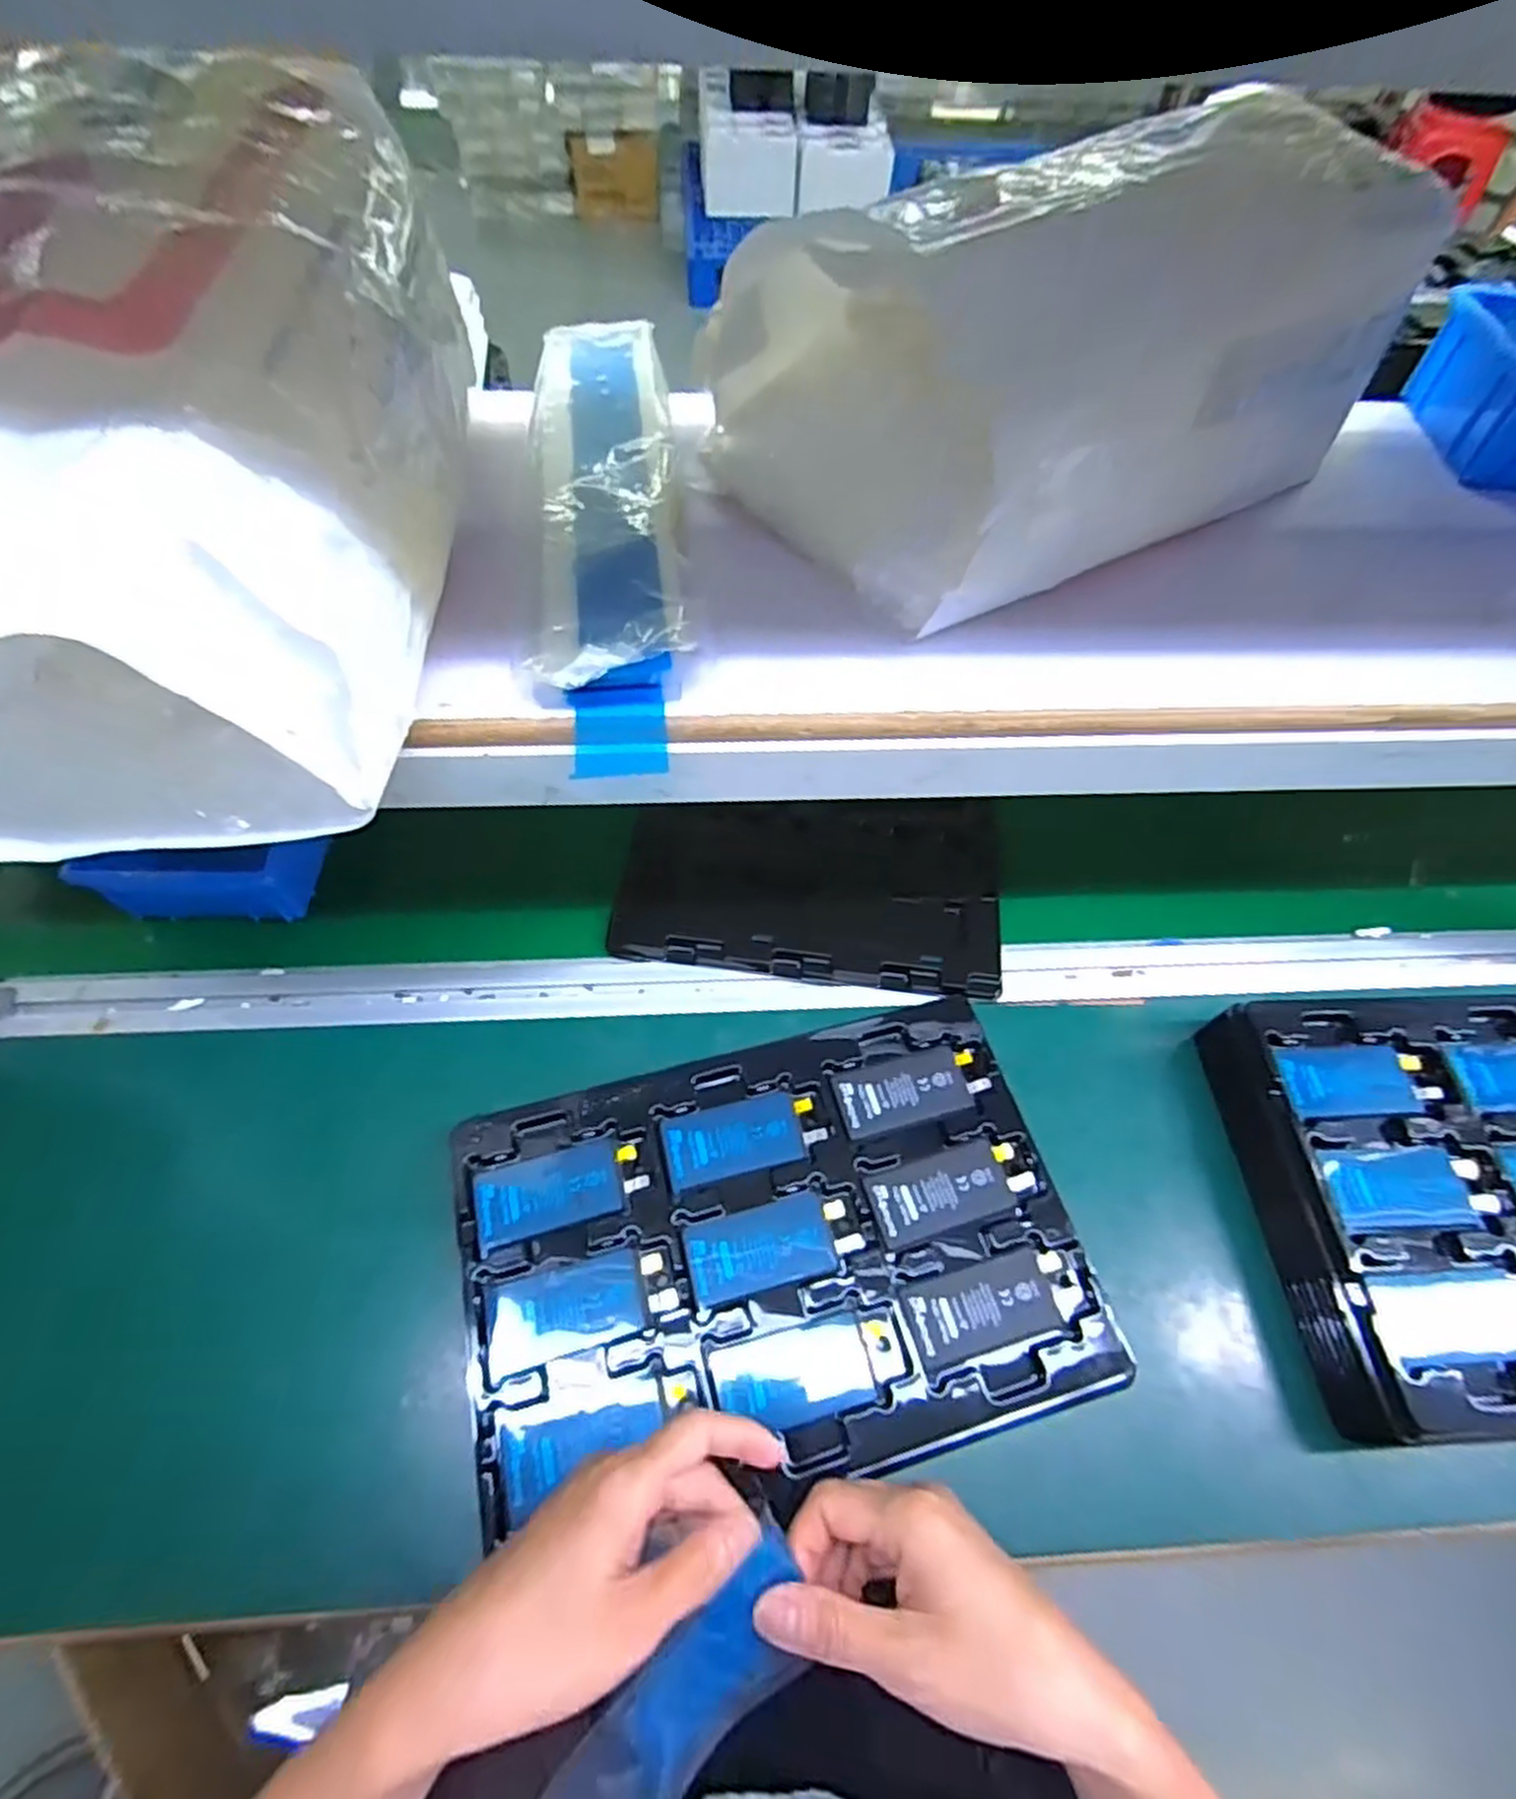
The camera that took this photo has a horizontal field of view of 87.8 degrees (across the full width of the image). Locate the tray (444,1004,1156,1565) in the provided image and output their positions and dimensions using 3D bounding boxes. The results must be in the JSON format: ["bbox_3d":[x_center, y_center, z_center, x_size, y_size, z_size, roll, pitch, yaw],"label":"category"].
[{"bbox_3d":[0.011,0.199,0.452,0.333,0.041,0.222,-13,59,-10],"label":"tray"}]

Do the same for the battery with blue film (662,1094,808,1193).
[{"bbox_3d":[-0.015,0.146,0.478,0.083,0.007,0.042,-12,59,-10],"label":"battery with blue film"}]

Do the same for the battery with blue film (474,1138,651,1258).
[{"bbox_3d":[-0.114,0.168,0.456,0.092,0.008,0.045,-14,59,-11],"label":"battery with blue film"}]

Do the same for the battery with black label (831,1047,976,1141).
[{"bbox_3d":[0.092,0.122,0.497,0.084,0.007,0.040,-11,59,-9],"label":"battery with black label"}]

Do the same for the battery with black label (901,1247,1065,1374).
[{"bbox_3d":[0.124,0.224,0.435,0.083,0.005,0.042,-12,59,-9],"label":"battery with black label"}]

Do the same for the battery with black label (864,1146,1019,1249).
[{"bbox_3d":[0.110,0.173,0.465,0.086,0.004,0.039,-11,59,-9],"label":"battery with black label"}]

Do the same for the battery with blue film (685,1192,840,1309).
[{"bbox_3d":[0.002,0.198,0.447,0.080,0.006,0.043,-12,59,-9],"label":"battery with blue film"}]

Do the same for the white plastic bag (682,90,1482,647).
[{"bbox_3d":[0.149,-0.302,0.424,0.321,0.150,0.213,-29,63,-19],"label":"white plastic bag"}]

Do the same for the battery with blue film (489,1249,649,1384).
[{"bbox_3d":[-0.104,0.223,0.428,0.084,0.012,0.043,-13,59,-10],"label":"battery with blue film"}]

